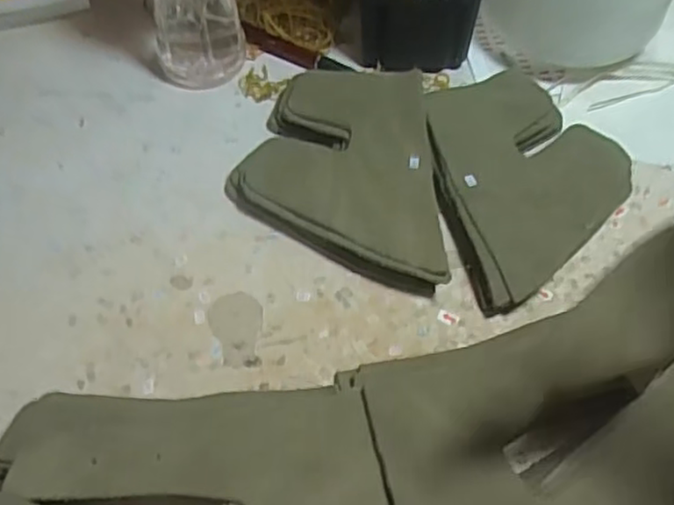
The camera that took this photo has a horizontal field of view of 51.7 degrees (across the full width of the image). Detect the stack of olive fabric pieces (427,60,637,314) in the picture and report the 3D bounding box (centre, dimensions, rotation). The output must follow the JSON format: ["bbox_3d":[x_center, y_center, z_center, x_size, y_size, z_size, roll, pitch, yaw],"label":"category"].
[{"bbox_3d":[0.112,-0.043,0.407,0.107,0.020,0.150,-12,57,-9],"label":"stack of olive fabric pieces"}]

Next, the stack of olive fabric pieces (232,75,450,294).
[{"bbox_3d":[-0.002,-0.047,0.415,0.116,0.025,0.153,-2,56,-2],"label":"stack of olive fabric pieces"}]

